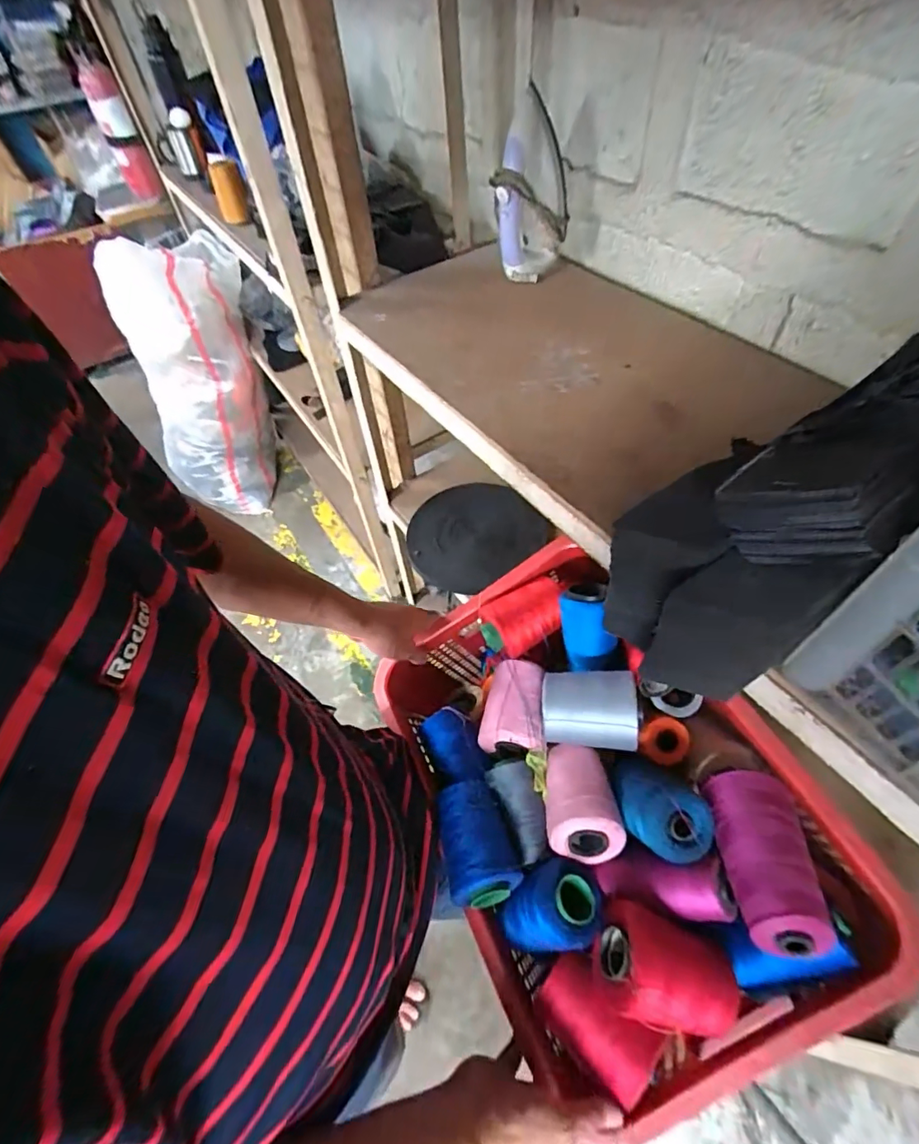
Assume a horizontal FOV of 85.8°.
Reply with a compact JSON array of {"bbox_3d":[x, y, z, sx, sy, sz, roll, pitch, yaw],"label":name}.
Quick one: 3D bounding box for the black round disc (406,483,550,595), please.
[{"bbox_3d":[0.018,-0.094,1.100,0.284,0.032,0.315,-38,46,-16],"label":"black round disc"}]

